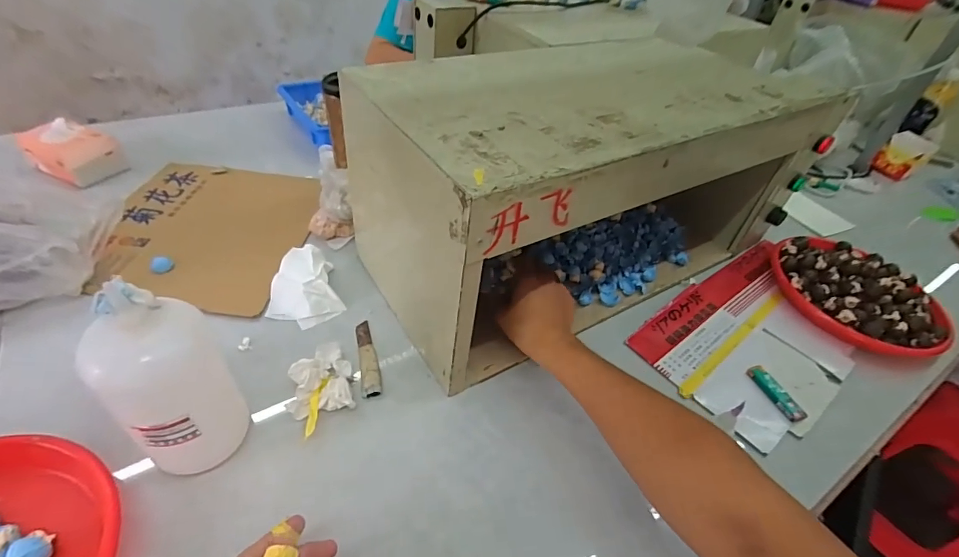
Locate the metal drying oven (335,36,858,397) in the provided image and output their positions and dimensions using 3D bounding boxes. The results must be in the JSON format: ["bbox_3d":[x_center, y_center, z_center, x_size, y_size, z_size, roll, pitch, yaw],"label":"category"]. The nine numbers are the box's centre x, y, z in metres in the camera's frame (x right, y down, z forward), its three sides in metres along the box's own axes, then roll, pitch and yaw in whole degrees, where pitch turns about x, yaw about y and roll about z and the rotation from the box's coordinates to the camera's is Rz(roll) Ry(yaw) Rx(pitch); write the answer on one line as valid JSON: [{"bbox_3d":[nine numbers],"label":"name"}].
[{"bbox_3d":[0.158,-0.144,0.657,0.620,0.277,0.289,-21,50,-26],"label":"metal drying oven"}]

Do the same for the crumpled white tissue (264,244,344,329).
[{"bbox_3d":[-0.247,0.009,0.622,0.090,0.034,0.122,-15,48,-22],"label":"crumpled white tissue"}]

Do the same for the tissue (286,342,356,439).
[{"bbox_3d":[-0.182,0.118,0.514,0.069,0.024,0.103,-12,47,-20],"label":"tissue"}]

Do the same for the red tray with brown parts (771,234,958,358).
[{"bbox_3d":[0.593,0.016,0.714,0.224,0.054,0.252,-4,44,-12],"label":"red tray with brown parts"}]

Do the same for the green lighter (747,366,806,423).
[{"bbox_3d":[0.378,0.146,0.575,0.022,0.011,0.079,-11,46,-19],"label":"green lighter"}]

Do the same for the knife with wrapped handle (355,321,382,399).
[{"bbox_3d":[-0.141,0.098,0.567,0.023,0.009,0.120,-9,46,-16],"label":"knife with wrapped handle"}]

